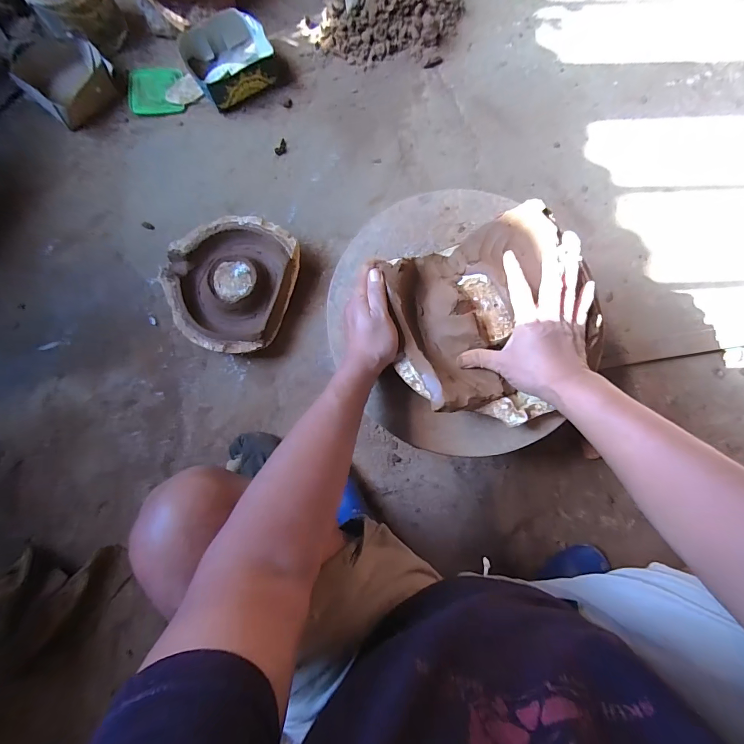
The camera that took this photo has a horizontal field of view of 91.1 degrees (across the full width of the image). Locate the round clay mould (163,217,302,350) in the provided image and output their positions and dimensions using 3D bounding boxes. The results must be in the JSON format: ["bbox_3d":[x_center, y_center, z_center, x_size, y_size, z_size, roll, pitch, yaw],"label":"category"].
[{"bbox_3d":[-0.314,-0.192,0.806,0.265,0.074,0.295,14,81,2],"label":"round clay mould"}]

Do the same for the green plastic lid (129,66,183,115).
[{"bbox_3d":[-0.556,-0.725,0.940,0.138,0.014,0.138,0,81,-1],"label":"green plastic lid"}]

